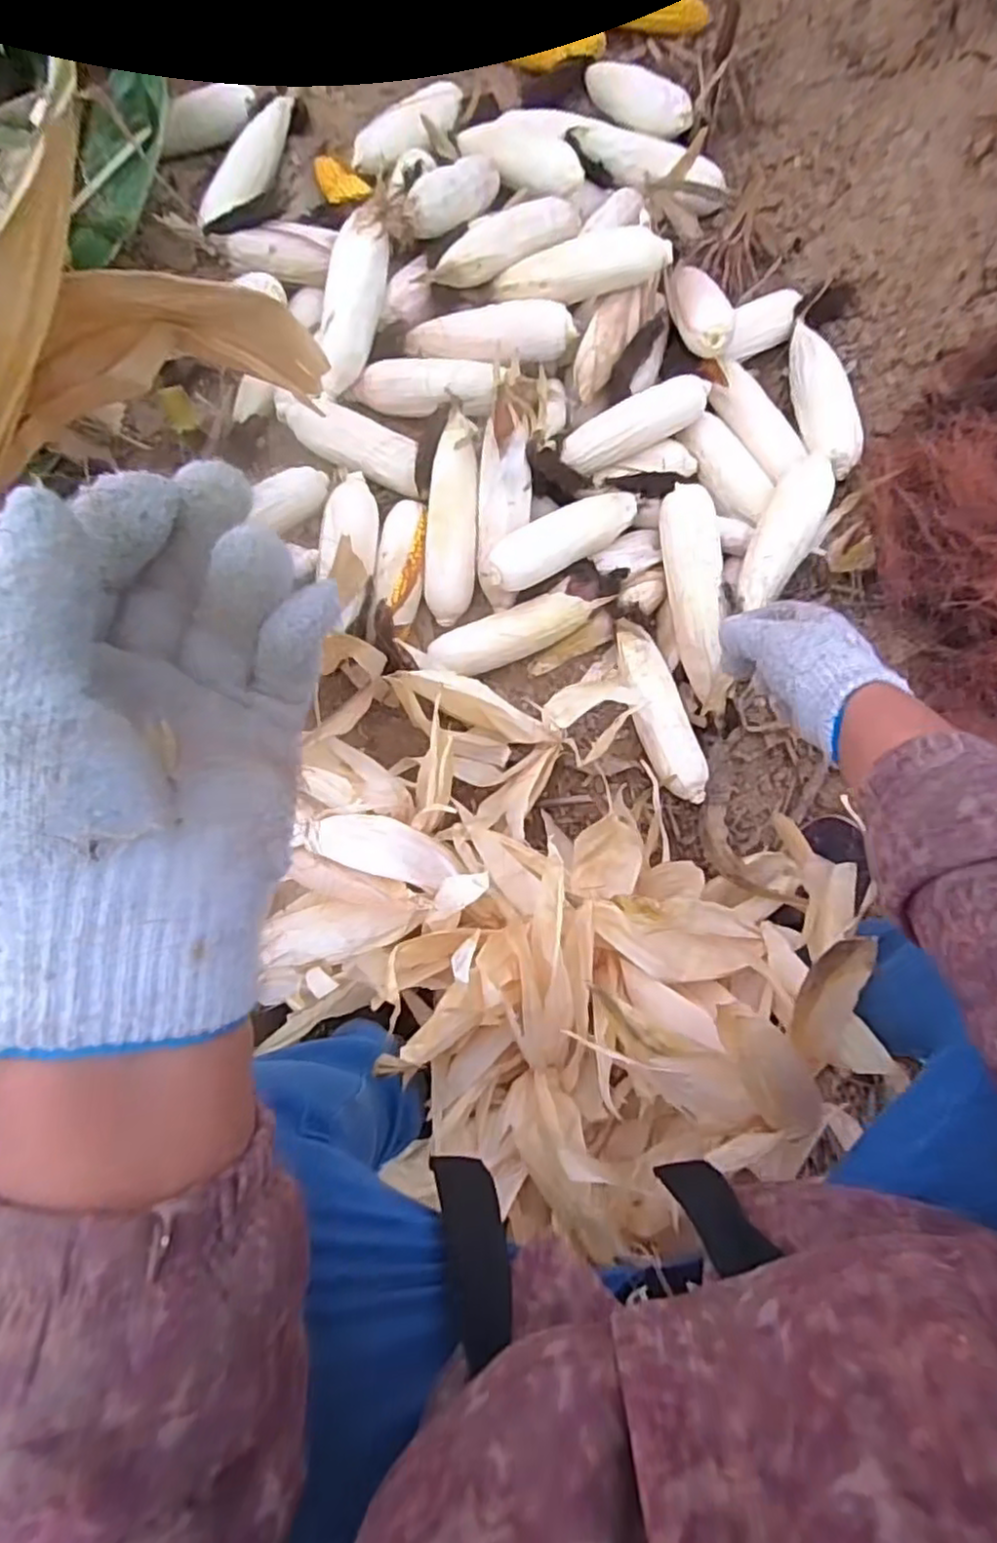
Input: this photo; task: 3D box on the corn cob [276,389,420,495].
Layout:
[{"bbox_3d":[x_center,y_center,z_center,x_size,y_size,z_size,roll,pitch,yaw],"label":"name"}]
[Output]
[{"bbox_3d":[-0.173,-0.386,0.778,0.191,0.053,0.058,25,80,5],"label":"corn cob"}]

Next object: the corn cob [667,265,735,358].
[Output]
[{"bbox_3d":[0.233,-0.539,0.785,0.055,0.038,0.151,-10,64,-2],"label":"corn cob"}]

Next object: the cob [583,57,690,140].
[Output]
[{"bbox_3d":[0.180,-0.893,0.893,0.048,0.044,0.199,-36,67,-6],"label":"cob"}]

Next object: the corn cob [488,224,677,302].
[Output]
[{"bbox_3d":[0.091,-0.574,0.771,0.204,0.043,0.052,-3,78,12],"label":"corn cob"}]

